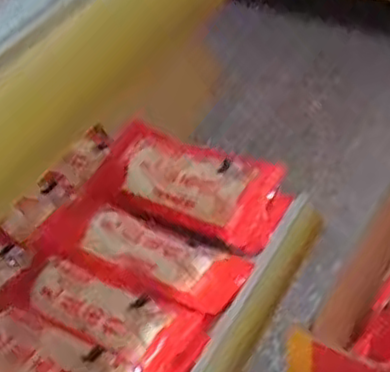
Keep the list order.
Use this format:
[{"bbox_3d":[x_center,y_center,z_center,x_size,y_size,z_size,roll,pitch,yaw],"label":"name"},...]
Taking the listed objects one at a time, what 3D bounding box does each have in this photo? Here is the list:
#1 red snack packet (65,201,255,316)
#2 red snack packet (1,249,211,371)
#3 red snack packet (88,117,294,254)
[{"bbox_3d":[-0.034,0.056,0.560,0.146,0.023,0.074,18,46,21],"label":"red snack packet"},{"bbox_3d":[-0.073,0.092,0.518,0.170,0.019,0.058,22,48,25],"label":"red snack packet"},{"bbox_3d":[-0.008,-0.003,0.621,0.174,0.032,0.082,17,46,20],"label":"red snack packet"}]

